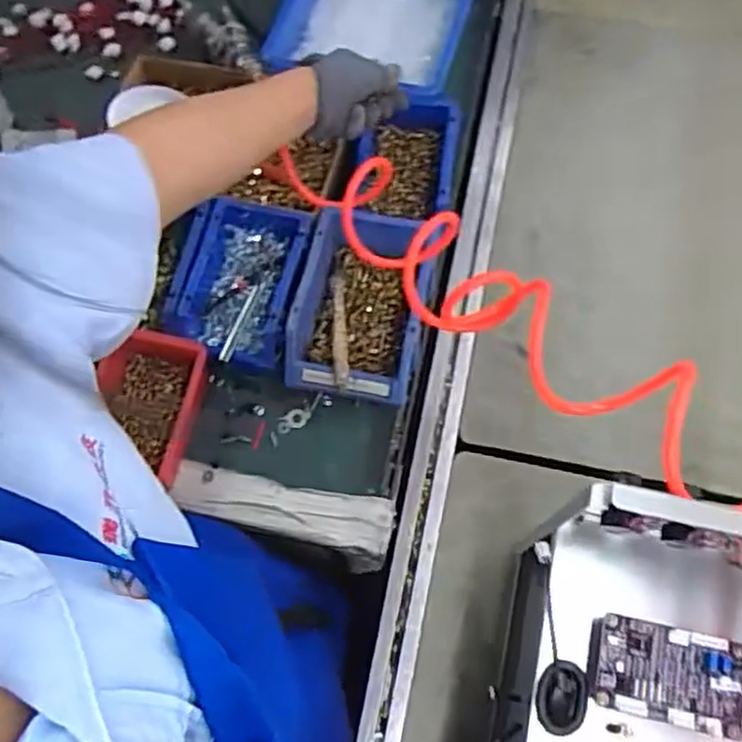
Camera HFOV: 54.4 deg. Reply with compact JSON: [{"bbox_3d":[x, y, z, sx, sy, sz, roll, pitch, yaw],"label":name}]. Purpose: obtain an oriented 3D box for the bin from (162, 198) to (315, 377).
[{"bbox_3d":[-0.135,-0.086,0.747,0.124,0.070,0.171,9,69,6],"label":"bin"}]

